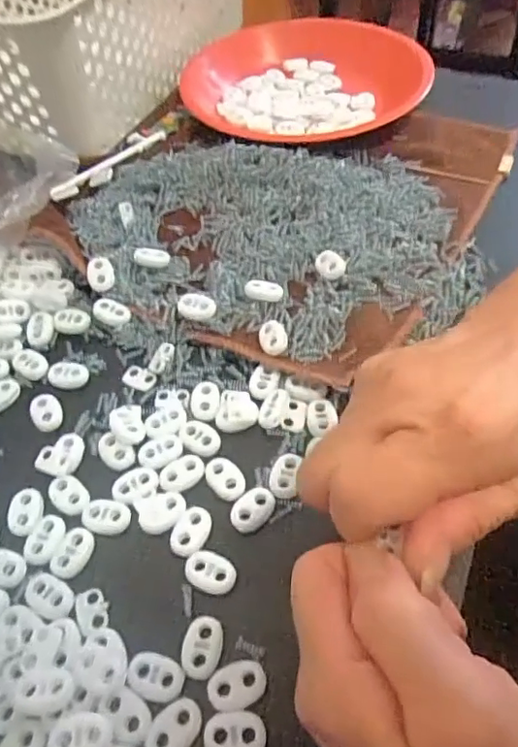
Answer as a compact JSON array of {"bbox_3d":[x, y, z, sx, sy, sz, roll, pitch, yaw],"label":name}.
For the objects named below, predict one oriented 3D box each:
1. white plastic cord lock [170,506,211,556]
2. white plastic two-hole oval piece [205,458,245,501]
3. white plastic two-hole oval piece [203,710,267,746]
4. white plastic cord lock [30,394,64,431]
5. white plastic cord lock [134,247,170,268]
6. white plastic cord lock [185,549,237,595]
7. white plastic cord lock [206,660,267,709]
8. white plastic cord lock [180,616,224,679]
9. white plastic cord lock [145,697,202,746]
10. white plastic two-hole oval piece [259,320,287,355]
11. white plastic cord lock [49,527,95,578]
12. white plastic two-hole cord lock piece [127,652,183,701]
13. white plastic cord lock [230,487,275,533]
[{"bbox_3d":[-0.031,0.070,0.257,0.015,0.004,0.022,15,55,15],"label":"white plastic cord lock"},{"bbox_3d":[-0.017,0.049,0.272,0.015,0.004,0.024,-34,57,-20],"label":"white plastic two-hole oval piece"},{"bbox_3d":[-0.009,0.131,0.208,0.022,0.004,0.015,-3,52,2],"label":"white plastic two-hole oval piece"},{"bbox_3d":[-0.114,0.020,0.306,0.016,0.004,0.024,-30,56,-18],"label":"white plastic cord lock"},{"bbox_3d":[-0.068,-0.073,0.365,0.023,0.008,0.013,7,53,10],"label":"white plastic cord lock"},{"bbox_3d":[-0.021,0.084,0.245,0.023,0.004,0.015,20,56,19],"label":"white plastic cord lock"},{"bbox_3d":[-0.008,0.119,0.218,0.023,0.004,0.014,-17,53,-9],"label":"white plastic cord lock"},{"bbox_3d":[-0.023,0.108,0.227,0.016,0.004,0.022,8,53,10],"label":"white plastic cord lock"},{"bbox_3d":[-0.032,0.131,0.211,0.022,0.004,0.016,-35,57,-21],"label":"white plastic cord lock"},{"bbox_3d":[0.008,-0.020,0.316,0.015,0.006,0.022,-3,52,2],"label":"white plastic two-hole oval piece"},{"bbox_3d":[-0.084,0.081,0.257,0.014,0.004,0.022,16,55,16],"label":"white plastic cord lock"},{"bbox_3d":[-0.040,0.117,0.221,0.022,0.004,0.015,18,55,17],"label":"white plastic two-hole cord lock piece"},{"bbox_3d":[-0.003,0.061,0.261,0.016,0.004,0.023,32,61,26],"label":"white plastic cord lock"}]

